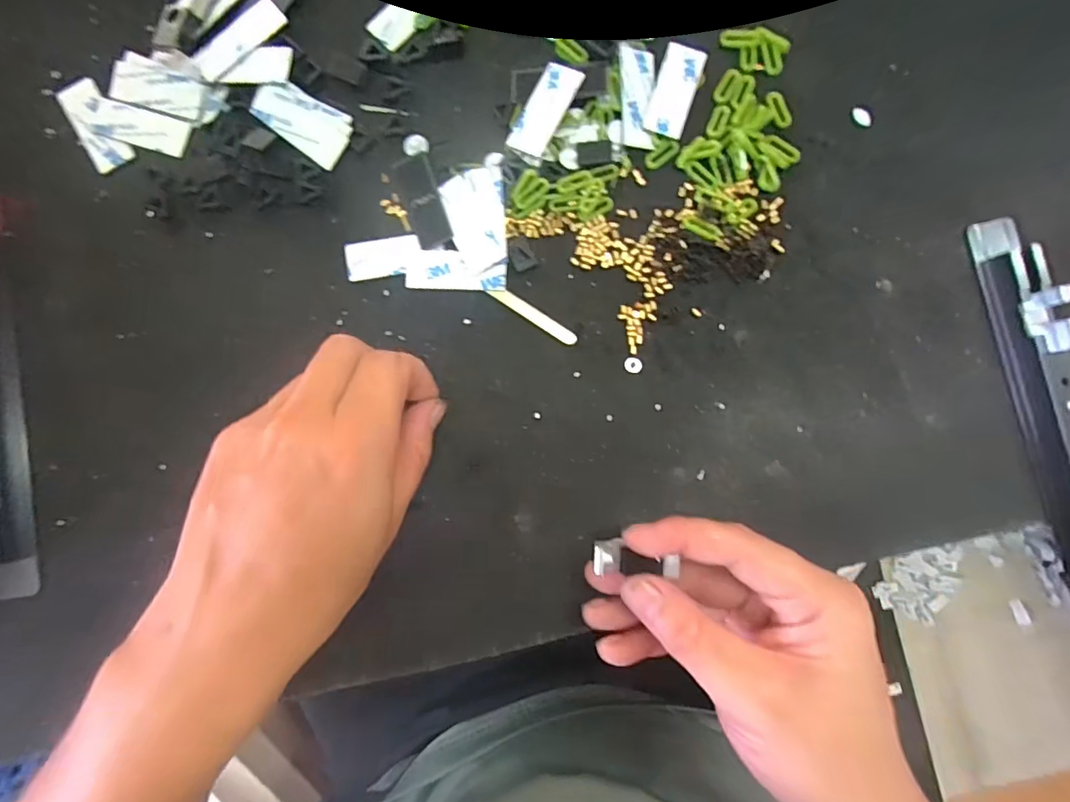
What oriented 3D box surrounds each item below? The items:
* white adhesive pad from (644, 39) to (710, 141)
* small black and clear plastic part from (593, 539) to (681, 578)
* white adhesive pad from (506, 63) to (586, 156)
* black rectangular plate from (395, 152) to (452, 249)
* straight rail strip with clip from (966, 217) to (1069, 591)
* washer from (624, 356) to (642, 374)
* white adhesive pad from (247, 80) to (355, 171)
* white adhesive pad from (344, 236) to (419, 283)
[{"bbox_3d":[0.074,-0.162,0.264,0.021,0.004,0.049,17,87,1],"label":"white adhesive pad"},{"bbox_3d":[0.045,0.072,0.227,0.038,0.009,0.013,11,87,11],"label":"small black and clear plastic part"},{"bbox_3d":[0.005,-0.152,0.262,0.021,0.004,0.050,28,88,10],"label":"white adhesive pad"},{"bbox_3d":[-0.059,-0.105,0.263,0.019,0.004,0.048,-19,87,-1],"label":"black rectangular plate"},{"bbox_3d":[0.254,0.009,0.242,0.019,0.030,0.203,-13,87,-1],"label":"straight rail strip with clip"},{"bbox_3d":[0.051,-0.018,0.259,0.009,0.004,0.008,0,87,0],"label":"washer"},{"bbox_3d":[-0.121,-0.147,0.263,0.052,0.007,0.028,35,87,2],"label":"white adhesive pad"},{"bbox_3d":[-0.080,-0.075,0.264,0.039,0.004,0.020,-8,87,0],"label":"white adhesive pad"}]

